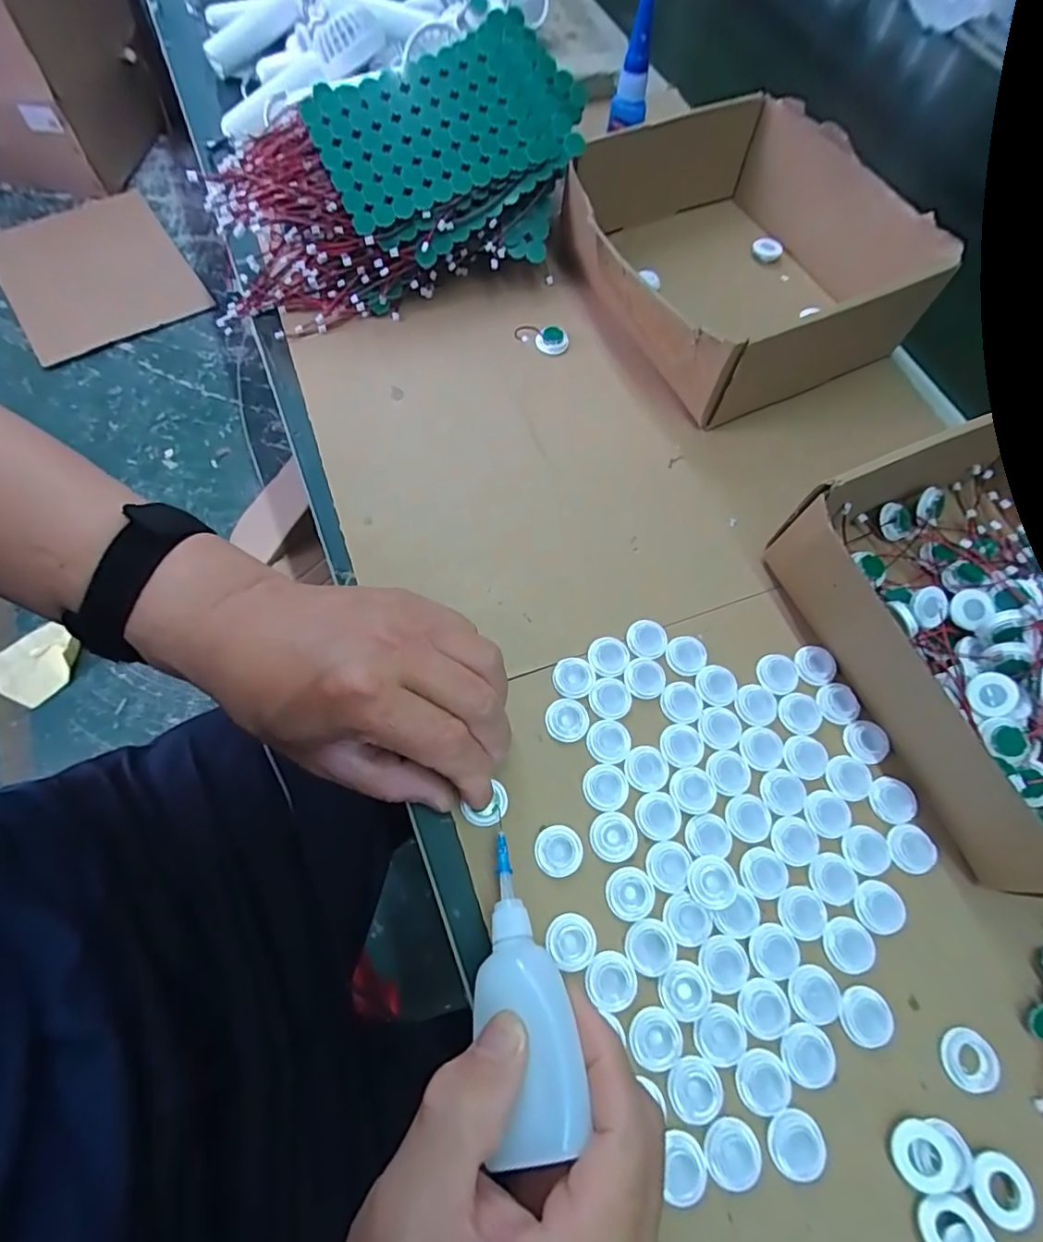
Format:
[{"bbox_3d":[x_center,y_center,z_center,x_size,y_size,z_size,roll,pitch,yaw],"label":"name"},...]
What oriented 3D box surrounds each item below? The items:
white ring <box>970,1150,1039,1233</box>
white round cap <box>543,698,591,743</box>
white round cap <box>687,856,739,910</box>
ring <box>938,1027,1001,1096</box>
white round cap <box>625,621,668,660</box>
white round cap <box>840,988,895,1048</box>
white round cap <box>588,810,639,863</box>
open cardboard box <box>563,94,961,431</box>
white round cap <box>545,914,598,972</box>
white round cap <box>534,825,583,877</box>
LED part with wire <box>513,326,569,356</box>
[{"bbox_3d":[0.194,0.230,0.225,0.024,0.008,0.022,1,68,-2],"label":"white ring"},{"bbox_3d":[0.024,0.052,0.295,0.022,0.004,0.023,1,68,-2],"label":"white round cap"},{"bbox_3d":[0.090,0.124,0.263,0.022,0.007,0.022,1,68,-2],"label":"white round cap"},{"bbox_3d":[0.196,0.193,0.244,0.022,0.005,0.021,1,68,-2],"label":"ring"},{"bbox_3d":[0.071,0.010,0.313,0.022,0.004,0.022,1,68,-2],"label":"white round cap"},{"bbox_3d":[0.153,0.175,0.246,0.022,0.004,0.022,1,68,-2],"label":"white round cap"},{"bbox_3d":[0.045,0.106,0.272,0.023,0.004,0.022,1,68,-2],"label":"white round cap"},{"bbox_3d":[0.149,-0.258,0.391,0.190,0.066,0.203,-25,71,-12],"label":"open cardboard box"},{"bbox_3d":[0.023,0.146,0.254,0.023,0.004,0.022,1,68,-2],"label":"white round cap"},{"bbox_3d":[0.018,0.111,0.269,0.023,0.004,0.022,1,68,-2],"label":"white round cap"},{"bbox_3d":[0.014,-0.200,0.393,0.039,0.012,0.018,0,67,-18],"label":"LED part with wire"}]

